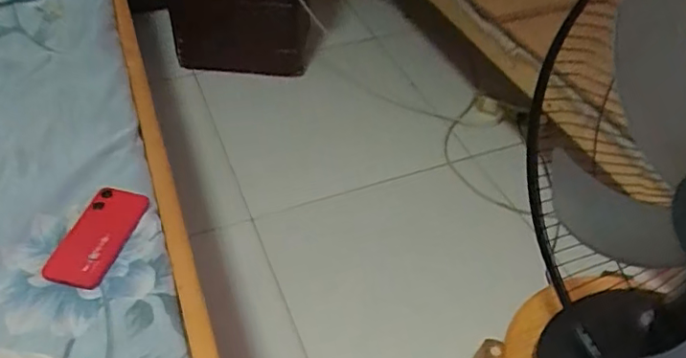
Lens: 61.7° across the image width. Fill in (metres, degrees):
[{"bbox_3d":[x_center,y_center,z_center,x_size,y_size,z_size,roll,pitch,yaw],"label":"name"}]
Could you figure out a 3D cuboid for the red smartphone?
[{"bbox_3d":[-0.328,0.071,0.770,0.080,0.017,0.160,8,46,5],"label":"red smartphone"}]

